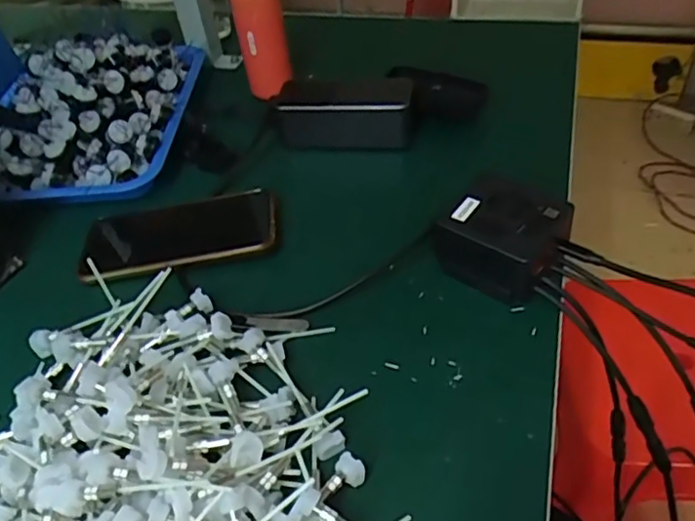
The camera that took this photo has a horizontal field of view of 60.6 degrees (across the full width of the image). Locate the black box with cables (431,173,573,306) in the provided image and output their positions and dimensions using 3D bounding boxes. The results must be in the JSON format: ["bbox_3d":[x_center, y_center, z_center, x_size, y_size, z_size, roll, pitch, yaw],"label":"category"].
[{"bbox_3d":[0.113,-0.017,0.437,0.081,0.057,0.076,21,52,26],"label":"black box with cables"}]

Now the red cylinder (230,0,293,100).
[{"bbox_3d":[-0.087,-0.223,0.624,0.050,0.125,0.049,-12,45,-4],"label":"red cylinder"}]

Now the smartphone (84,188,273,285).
[{"bbox_3d":[-0.140,-0.023,0.498,0.161,0.013,0.079,-9,44,2],"label":"smartphone"}]

